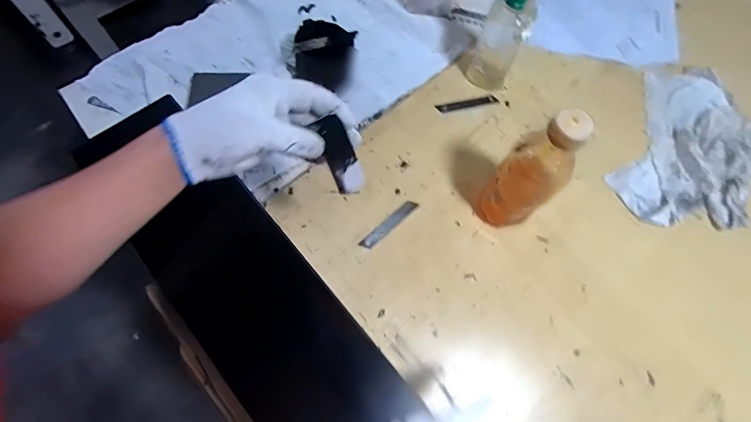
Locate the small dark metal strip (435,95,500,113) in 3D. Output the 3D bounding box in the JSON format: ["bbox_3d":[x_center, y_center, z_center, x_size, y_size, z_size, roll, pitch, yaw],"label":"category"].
[{"bbox_3d":[0.143,-0.168,0.643,0.100,0.007,0.016,-11,69,-12],"label":"small dark metal strip"}]

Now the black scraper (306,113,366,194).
[{"bbox_3d":[-0.029,-0.046,0.349,0.027,0.066,0.010,-29,28,-13],"label":"black scraper"}]

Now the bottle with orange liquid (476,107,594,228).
[{"bbox_3d":[0.176,-0.039,0.483,0.064,0.207,0.072,-34,74,-14],"label":"bottle with orange liquid"}]

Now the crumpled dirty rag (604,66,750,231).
[{"bbox_3d":[0.480,-0.100,0.612,0.187,0.042,0.295,28,70,8],"label":"crumpled dirty rag"}]

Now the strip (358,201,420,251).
[{"bbox_3d":[0.019,0.018,0.563,0.097,0.004,0.018,-40,75,-16],"label":"strip"}]

